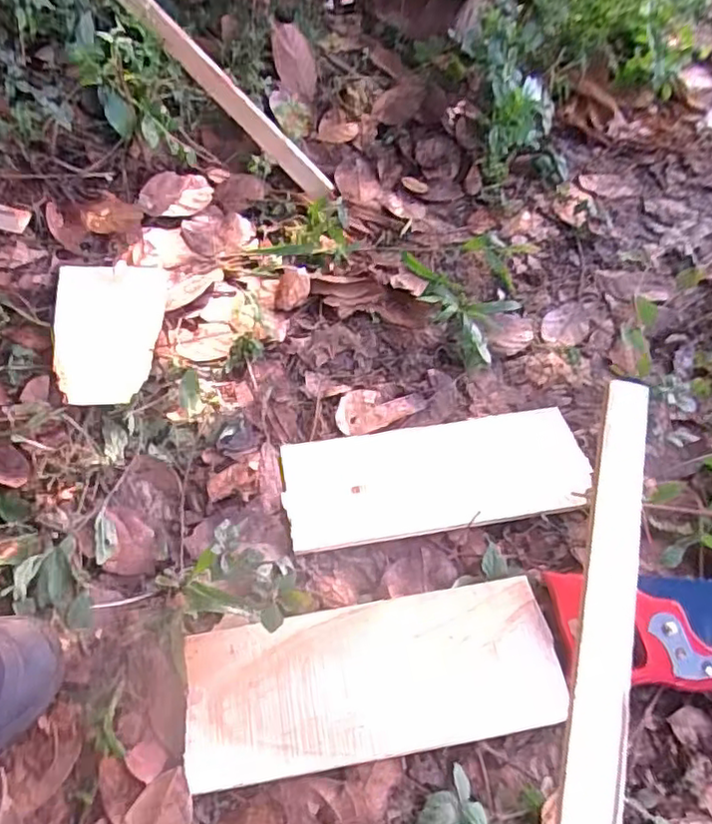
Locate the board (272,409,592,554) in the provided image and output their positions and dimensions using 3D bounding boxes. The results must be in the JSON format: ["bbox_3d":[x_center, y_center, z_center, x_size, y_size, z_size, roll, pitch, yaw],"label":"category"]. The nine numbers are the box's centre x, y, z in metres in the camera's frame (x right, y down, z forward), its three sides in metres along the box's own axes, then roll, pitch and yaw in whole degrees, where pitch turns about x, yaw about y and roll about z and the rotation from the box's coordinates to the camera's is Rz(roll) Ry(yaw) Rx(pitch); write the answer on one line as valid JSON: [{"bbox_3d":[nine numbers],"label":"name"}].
[{"bbox_3d":[0.082,0.062,0.658,0.307,0.011,0.124,-8,53,-7],"label":"board"}]

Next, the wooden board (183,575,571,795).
[{"bbox_3d":[0.015,0.221,0.536,0.306,0.010,0.121,-7,53,-7],"label":"wooden board"}]

